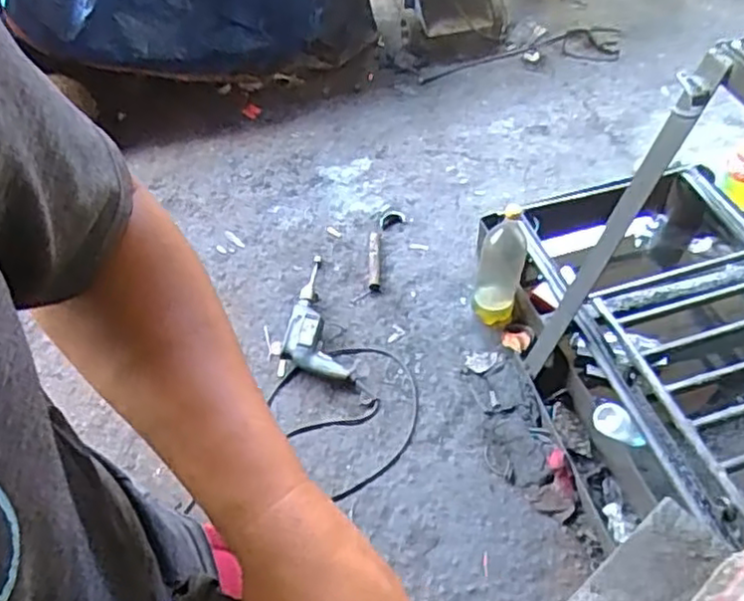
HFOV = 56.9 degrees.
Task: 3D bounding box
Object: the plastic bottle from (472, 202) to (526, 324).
[{"bbox_3d":[0.303,-0.072,1.628,0.105,0.292,0.133,10,53,11],"label":"plastic bottle"}]

